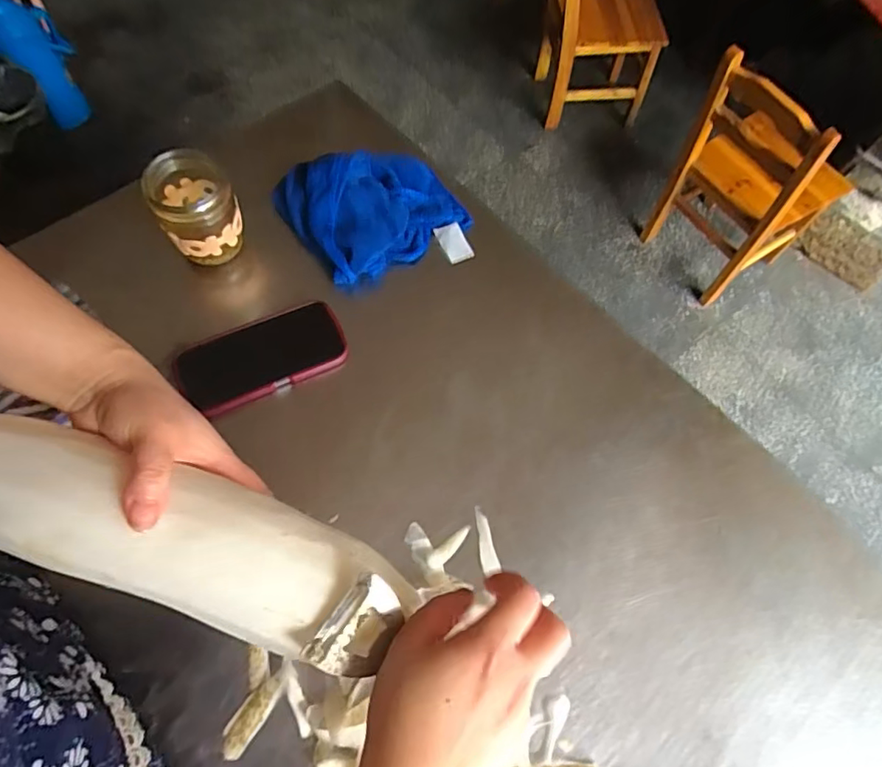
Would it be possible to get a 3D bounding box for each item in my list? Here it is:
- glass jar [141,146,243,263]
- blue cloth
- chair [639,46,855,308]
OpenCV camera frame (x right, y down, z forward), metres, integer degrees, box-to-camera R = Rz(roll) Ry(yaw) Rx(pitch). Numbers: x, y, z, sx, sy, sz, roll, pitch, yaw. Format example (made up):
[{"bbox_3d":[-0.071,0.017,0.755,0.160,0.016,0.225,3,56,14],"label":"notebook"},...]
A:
[{"bbox_3d":[-0.251,-0.180,0.575,0.077,0.093,0.073,1,65,-2],"label":"glass jar"},{"bbox_3d":[-0.075,-0.202,0.645,0.202,0.052,0.172,-22,68,-12],"label":"blue cloth"},{"bbox_3d":[0.827,-0.544,1.447,0.447,0.585,0.332,-31,70,-16],"label":"chair"}]

